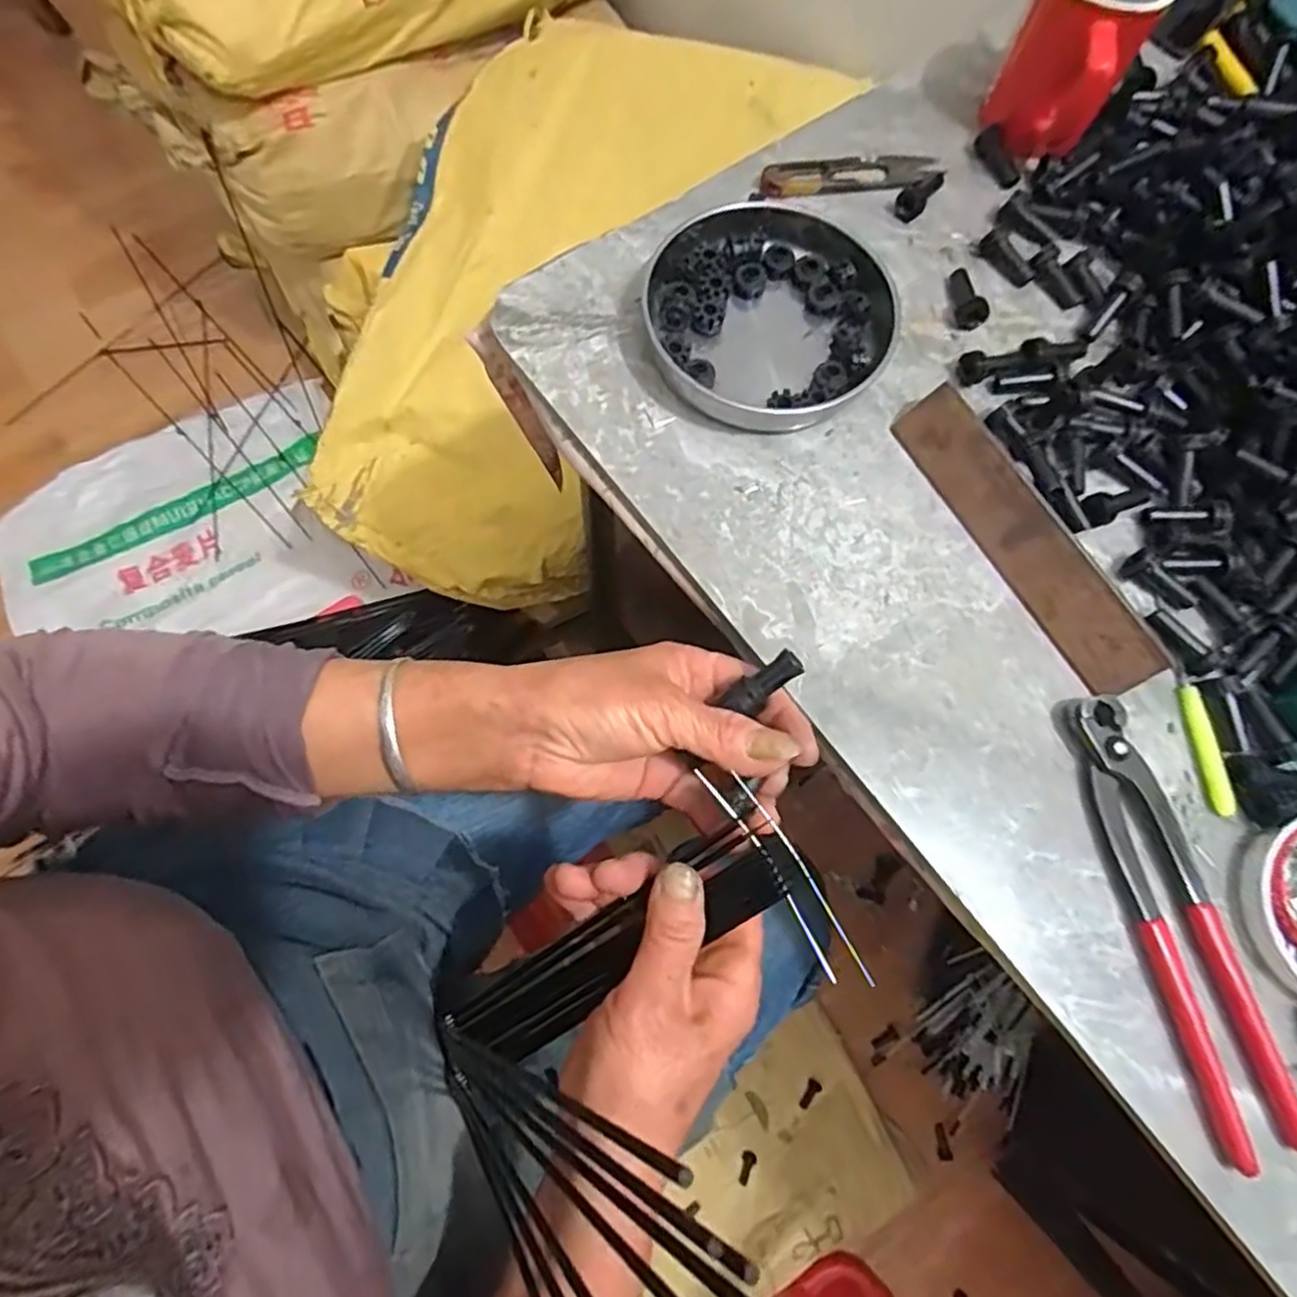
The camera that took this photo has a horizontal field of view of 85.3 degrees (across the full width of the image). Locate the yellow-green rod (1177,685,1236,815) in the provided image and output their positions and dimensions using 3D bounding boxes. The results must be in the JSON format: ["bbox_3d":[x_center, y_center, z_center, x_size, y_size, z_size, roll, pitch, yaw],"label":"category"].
[{"bbox_3d":[0.272,0.049,0.343,0.007,0.006,0.062,-5,73,-4],"label":"yellow-green rod"}]

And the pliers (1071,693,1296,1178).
[{"bbox_3d":[0.237,0.118,0.316,0.036,0.013,0.195,-11,74,-6],"label":"pliers"}]

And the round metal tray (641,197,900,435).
[{"bbox_3d":[0.072,-0.197,0.404,0.134,0.025,0.153,25,73,5],"label":"round metal tray"}]

